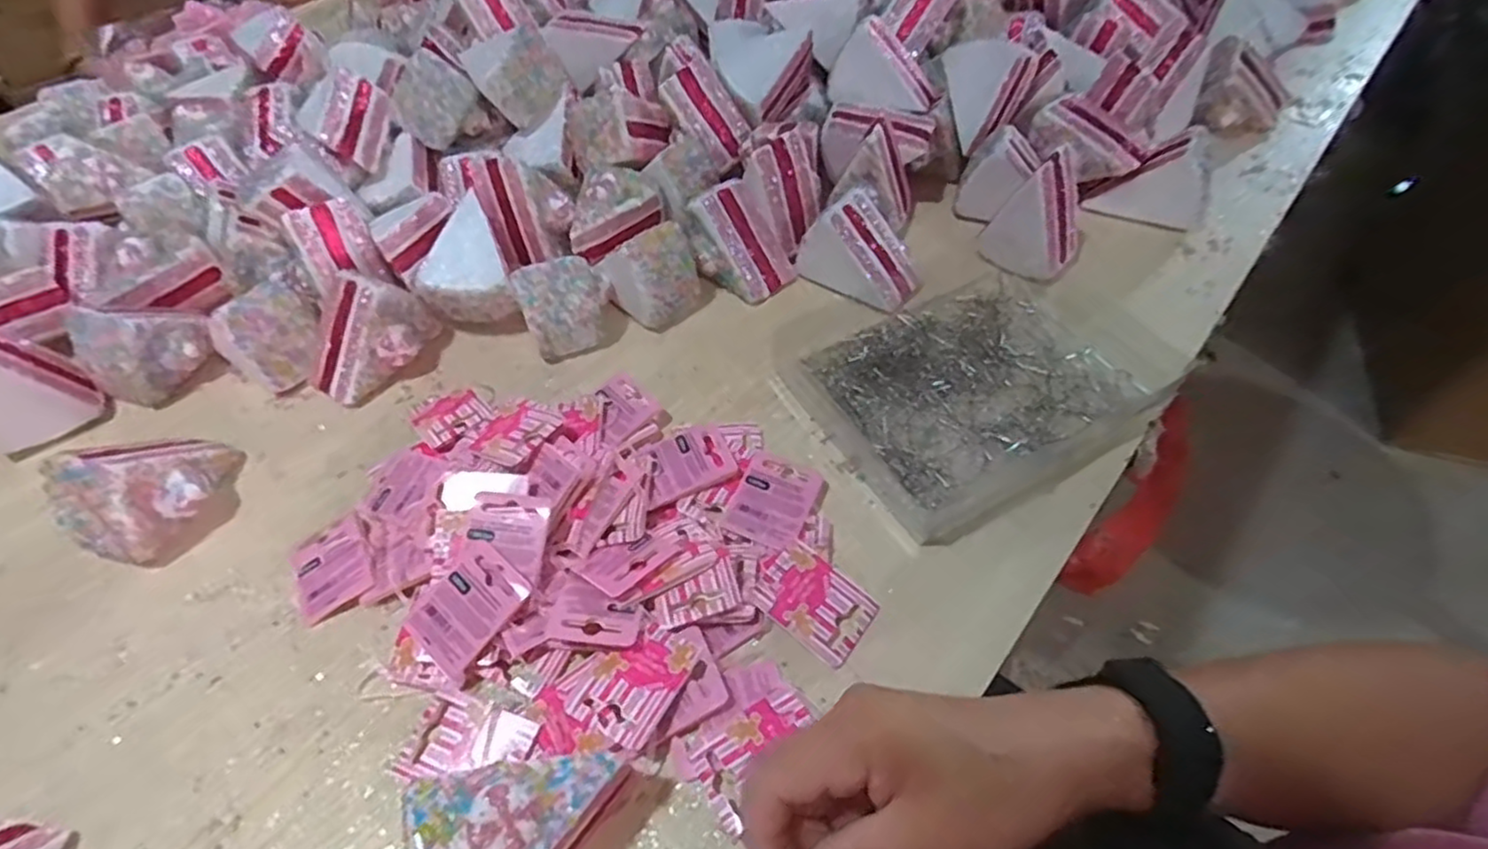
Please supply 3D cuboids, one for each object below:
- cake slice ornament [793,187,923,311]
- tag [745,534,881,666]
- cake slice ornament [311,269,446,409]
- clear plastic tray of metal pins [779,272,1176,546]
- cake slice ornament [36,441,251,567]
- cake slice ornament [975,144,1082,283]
[{"bbox_3d":[0.093,-0.138,0.541,0.085,0.052,0.065,36,62,28],"label":"cake slice ornament"},{"bbox_3d":[0.038,0.095,0.390,0.064,0.006,0.046,38,60,13],"label":"tag"},{"bbox_3d":[-0.269,-0.066,0.505,0.092,0.063,0.061,-34,57,-21],"label":"cake slice ornament"},{"bbox_3d":[0.160,-0.027,0.490,0.222,0.027,0.166,-29,55,-18],"label":"clear plastic tray of metal pins"},{"bbox_3d":[-0.360,0.033,0.430,0.060,0.066,0.089,18,55,18],"label":"cake slice ornament"},{"bbox_3d":[0.225,-0.163,0.543,0.070,0.081,0.063,22,56,20],"label":"cake slice ornament"}]

